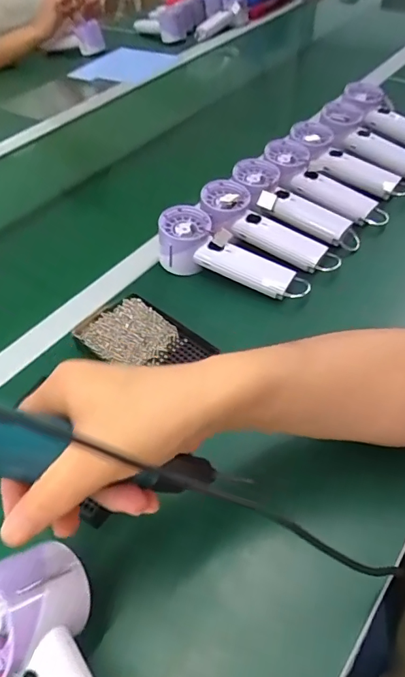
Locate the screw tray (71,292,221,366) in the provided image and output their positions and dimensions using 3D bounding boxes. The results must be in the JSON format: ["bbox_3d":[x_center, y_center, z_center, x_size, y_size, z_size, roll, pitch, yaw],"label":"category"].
[{"bbox_3d":[-0.065,0.002,0.491,0.132,0.017,0.084,31,58,27],"label":"screw tray"}]

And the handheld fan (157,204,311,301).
[{"bbox_3d":[0.034,-0.096,0.561,0.197,0.067,0.064,26,55,10],"label":"handheld fan"}]

